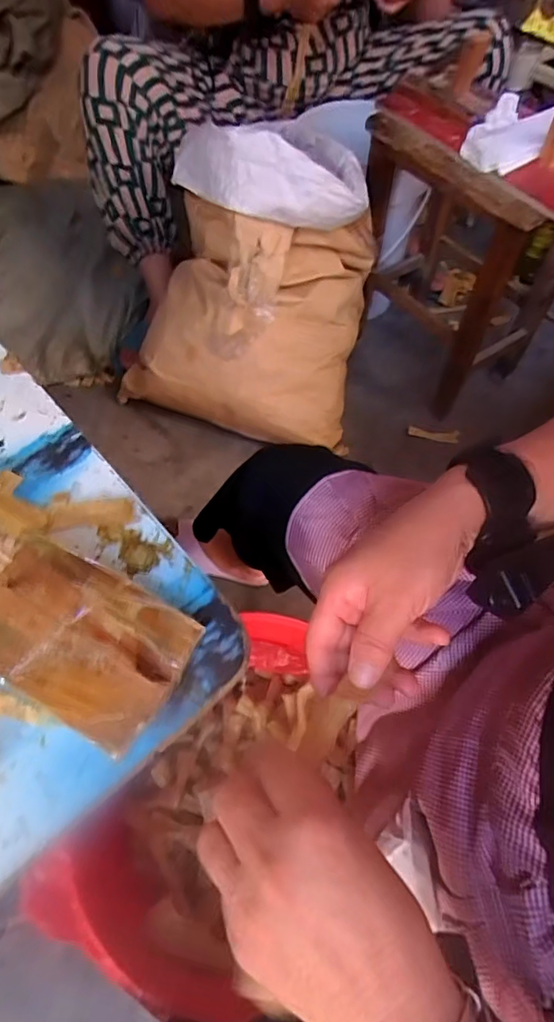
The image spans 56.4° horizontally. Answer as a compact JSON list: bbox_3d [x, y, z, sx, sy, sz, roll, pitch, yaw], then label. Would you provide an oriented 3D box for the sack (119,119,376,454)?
[{"bbox_3d":[-0.043,-0.424,0.928,0.424,0.405,0.387,15,61,8],"label":"sack"}]

